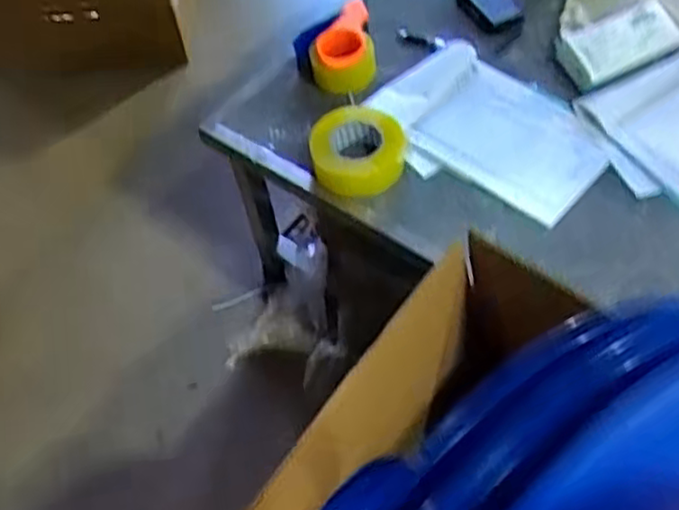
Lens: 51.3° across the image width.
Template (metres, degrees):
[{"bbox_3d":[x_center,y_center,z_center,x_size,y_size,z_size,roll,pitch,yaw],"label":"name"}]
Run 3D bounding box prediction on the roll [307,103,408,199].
[{"bbox_3d":[0.028,-0.159,1.064,0.139,0.067,0.133,-2,57,4],"label":"roll"}]

